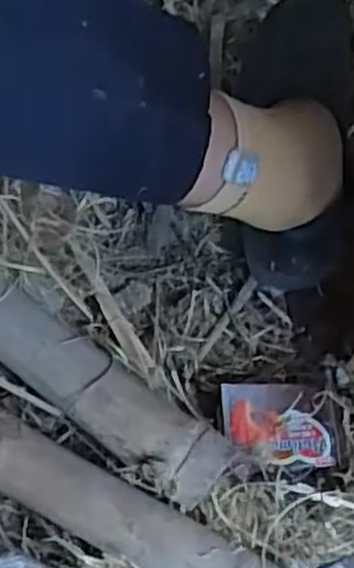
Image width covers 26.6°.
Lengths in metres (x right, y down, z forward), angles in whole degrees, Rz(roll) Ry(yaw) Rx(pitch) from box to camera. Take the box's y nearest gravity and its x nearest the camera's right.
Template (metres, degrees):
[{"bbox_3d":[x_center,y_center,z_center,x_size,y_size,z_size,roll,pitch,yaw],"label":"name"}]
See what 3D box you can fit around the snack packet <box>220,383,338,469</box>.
[{"bbox_3d":[0.076,0.105,0.561,0.082,0.013,0.063,0,63,-3],"label":"snack packet"}]

